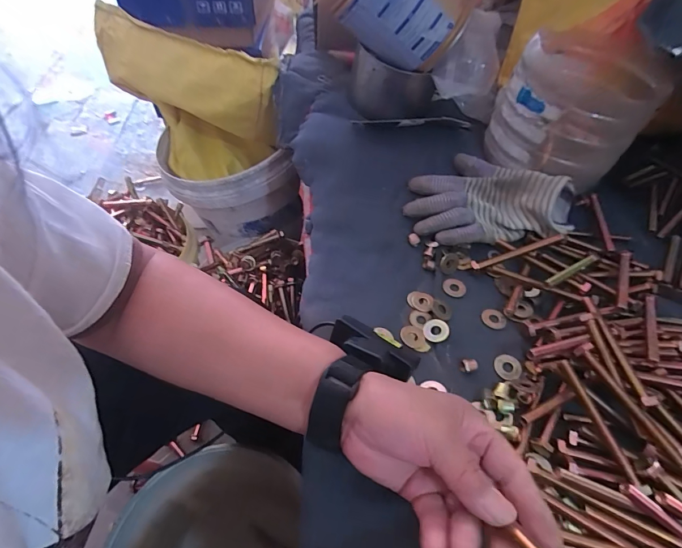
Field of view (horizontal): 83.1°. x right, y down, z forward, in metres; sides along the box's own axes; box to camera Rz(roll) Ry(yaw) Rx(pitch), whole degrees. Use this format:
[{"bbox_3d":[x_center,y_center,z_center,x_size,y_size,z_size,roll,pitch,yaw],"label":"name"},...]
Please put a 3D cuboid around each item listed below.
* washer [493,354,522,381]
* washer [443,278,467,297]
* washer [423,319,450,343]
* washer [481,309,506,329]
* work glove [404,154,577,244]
[{"bbox_3d":[0.159,0.089,0.367,0.025,0.004,0.025,0,54,0],"label":"washer"},{"bbox_3d":[0.125,0.014,0.422,0.025,0.004,0.024,0,54,0],"label":"washer"},{"bbox_3d":[0.094,0.056,0.381,0.025,0.004,0.024,5,61,22],"label":"washer"},{"bbox_3d":[0.158,0.046,0.397,0.025,0.004,0.022,19,56,13],"label":"washer"},{"bbox_3d":[0.181,-0.090,0.474,0.204,0.048,0.117,-5,55,-4],"label":"work glove"}]

